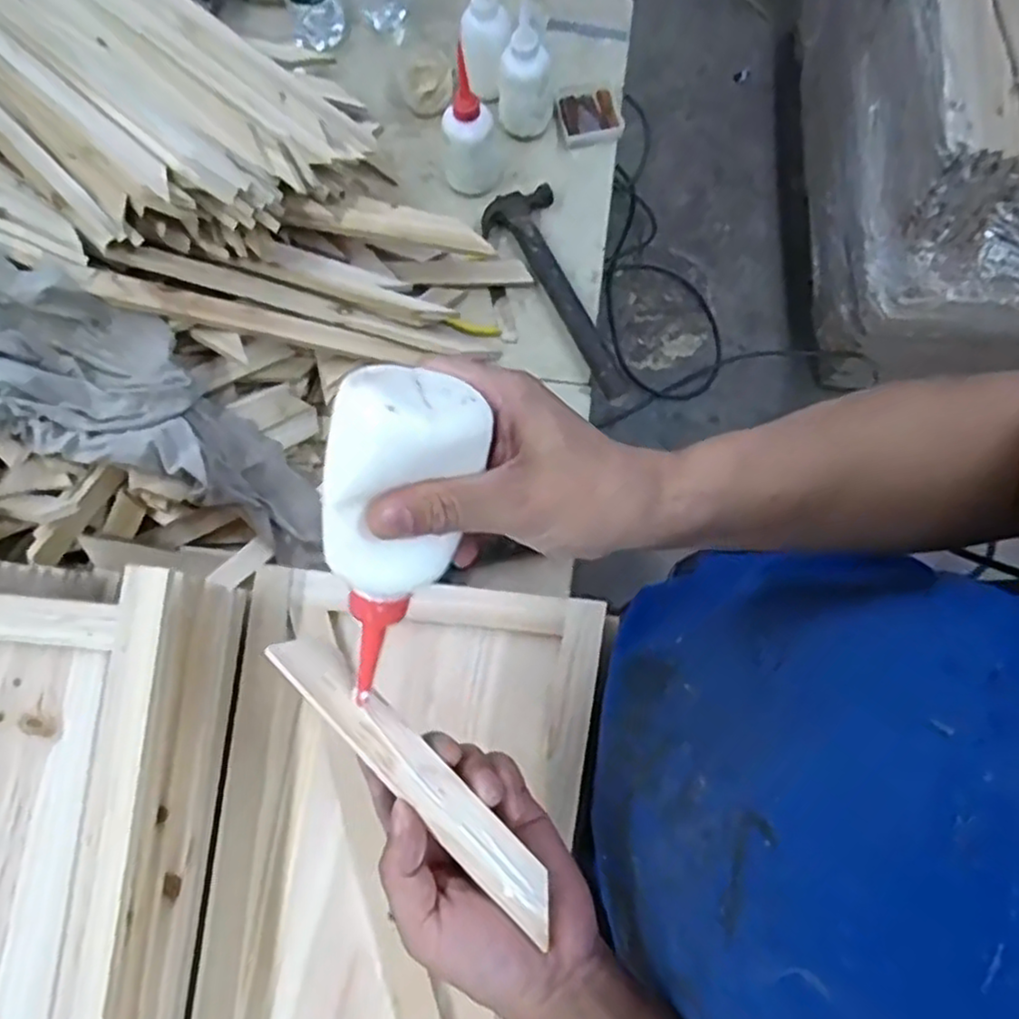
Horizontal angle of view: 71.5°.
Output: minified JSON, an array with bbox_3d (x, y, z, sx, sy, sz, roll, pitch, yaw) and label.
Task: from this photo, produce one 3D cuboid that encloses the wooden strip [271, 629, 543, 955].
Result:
[{"bbox_3d":[-0.048,0.133,0.361,0.186,0.004,0.027,44,61,6],"label":"wooden strip"}]

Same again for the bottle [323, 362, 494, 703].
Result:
[{"bbox_3d":[-0.055,0.020,0.326,0.058,0.042,0.164,16,119,4],"label":"bottle"}]

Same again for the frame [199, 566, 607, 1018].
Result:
[{"bbox_3d":[-0.083,0.268,0.475,0.249,0.030,0.436,5,77,2],"label":"frame"}]

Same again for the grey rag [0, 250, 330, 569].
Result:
[{"bbox_3d":[-0.361,-0.094,0.648,0.373,0.067,0.168,35,78,-16],"label":"grey rag"}]

